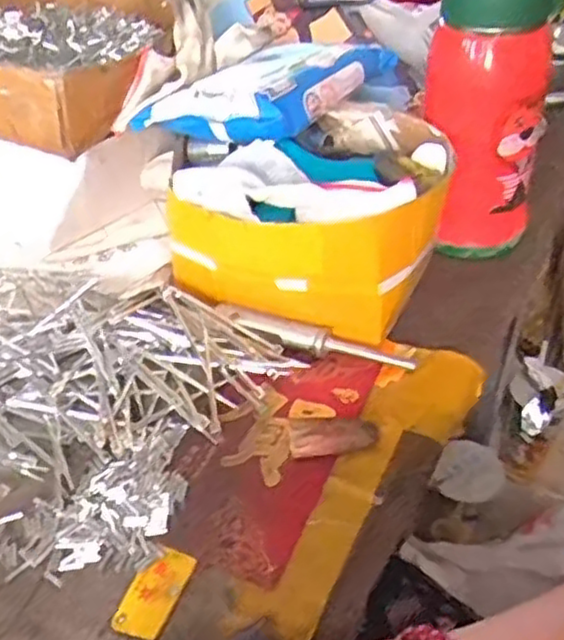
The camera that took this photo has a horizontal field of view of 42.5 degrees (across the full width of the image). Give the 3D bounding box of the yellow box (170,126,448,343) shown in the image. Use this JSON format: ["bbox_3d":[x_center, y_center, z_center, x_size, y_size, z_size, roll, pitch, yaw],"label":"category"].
[{"bbox_3d":[0.017,-0.058,0.478,0.167,0.092,0.113,10,45,13],"label":"yellow box"}]

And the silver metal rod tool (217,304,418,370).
[{"bbox_3d":[0.021,0.011,0.462,0.129,0.014,0.018,13,45,16],"label":"silver metal rod tool"}]

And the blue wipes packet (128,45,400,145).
[{"bbox_3d":[-0.005,-0.170,0.508,0.113,0.039,0.179,22,48,22],"label":"blue wipes packet"}]

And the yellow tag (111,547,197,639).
[{"bbox_3d":[-0.062,0.131,0.351,0.025,0.004,0.045,15,46,18],"label":"yellow tag"}]

